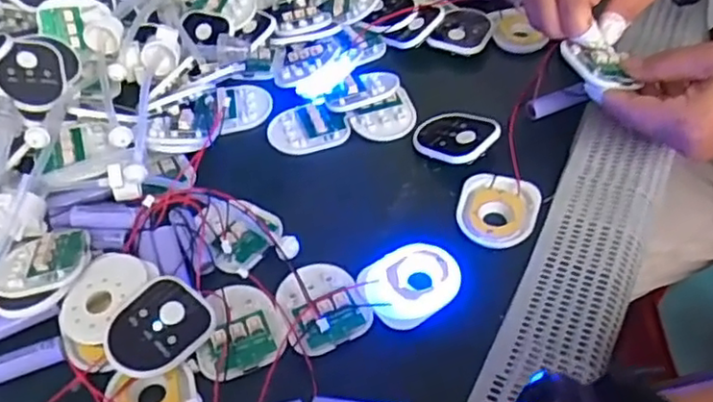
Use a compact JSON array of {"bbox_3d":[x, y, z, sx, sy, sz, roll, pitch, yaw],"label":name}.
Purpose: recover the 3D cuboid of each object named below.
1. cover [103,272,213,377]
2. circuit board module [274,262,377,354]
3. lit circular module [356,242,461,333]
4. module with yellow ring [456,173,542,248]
[{"bbox_3d":[-0.112,0.070,0.375,0.057,0.012,0.050,-32,55,-22],"label":"cover"},{"bbox_3d":[-0.020,0.058,0.384,0.047,0.010,0.056,-21,49,-10],"label":"circuit board module"},{"bbox_3d":[0.033,0.047,0.392,0.057,0.008,0.046,-31,51,-19],"label":"lit circular module"},{"bbox_3d":[0.090,0.005,0.425,0.050,0.005,0.057,9,50,16],"label":"module with yellow ring"}]

